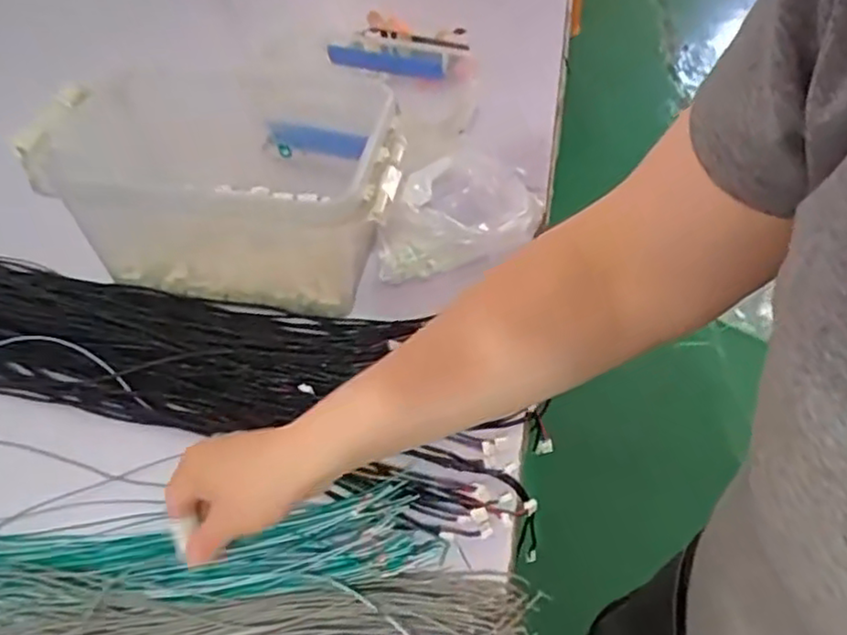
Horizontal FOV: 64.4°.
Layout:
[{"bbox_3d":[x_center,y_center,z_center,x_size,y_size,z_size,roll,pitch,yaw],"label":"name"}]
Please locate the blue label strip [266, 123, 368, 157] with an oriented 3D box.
[{"bbox_3d":[-0.106,-0.179,0.679,0.098,0.025,0.011,3,44,-25],"label":"blue label strip"}]

